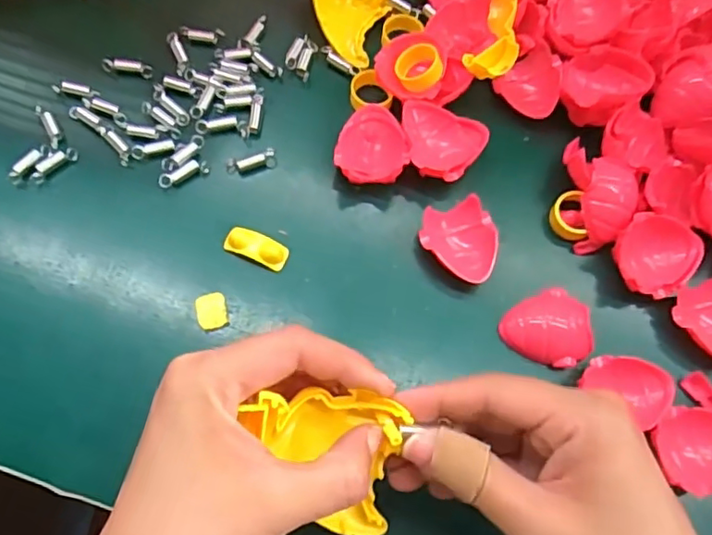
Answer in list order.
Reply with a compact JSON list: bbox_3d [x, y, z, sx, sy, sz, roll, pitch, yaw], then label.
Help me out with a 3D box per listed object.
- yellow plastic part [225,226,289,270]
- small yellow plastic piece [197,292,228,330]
[{"bbox_3d":[-0.052,-0.011,0.311,0.033,0.009,0.014,23,68,5],"label":"yellow plastic part"},{"bbox_3d":[-0.072,0.022,0.299,0.014,0.007,0.019,-14,69,-10],"label":"small yellow plastic piece"}]

